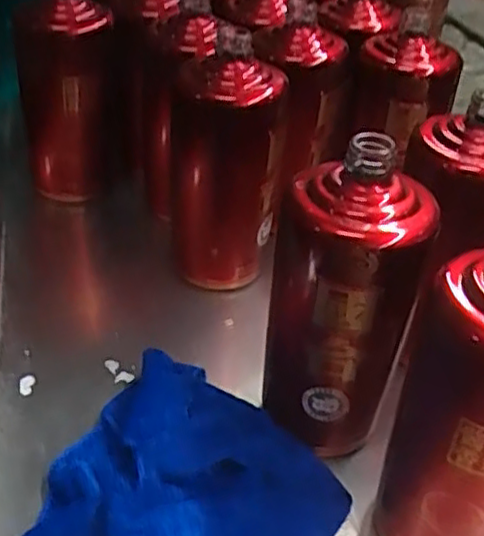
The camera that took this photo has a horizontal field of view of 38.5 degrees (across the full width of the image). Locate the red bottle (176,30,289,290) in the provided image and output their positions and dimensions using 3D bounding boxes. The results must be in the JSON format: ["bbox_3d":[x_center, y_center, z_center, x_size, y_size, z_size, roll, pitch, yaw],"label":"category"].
[{"bbox_3d":[-0.011,-0.068,0.531,0.082,0.185,0.077,-1,37,-3],"label":"red bottle"}]

